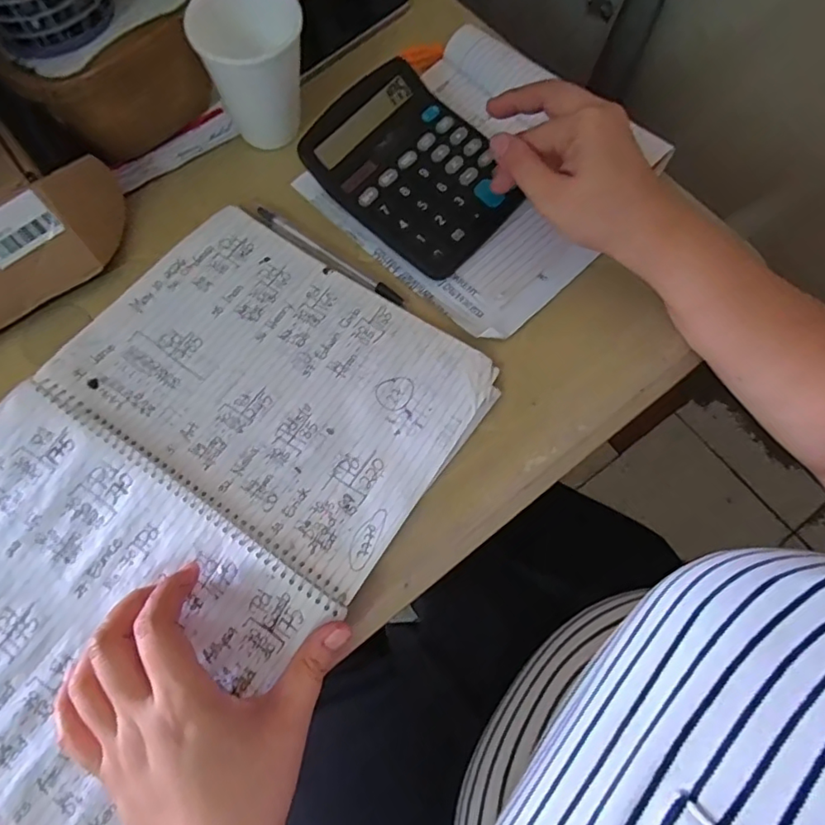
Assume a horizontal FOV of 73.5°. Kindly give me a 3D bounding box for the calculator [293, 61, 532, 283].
[{"bbox_3d":[0.003,-0.181,0.407,0.141,0.041,0.112,41,75,14],"label":"calculator"}]

